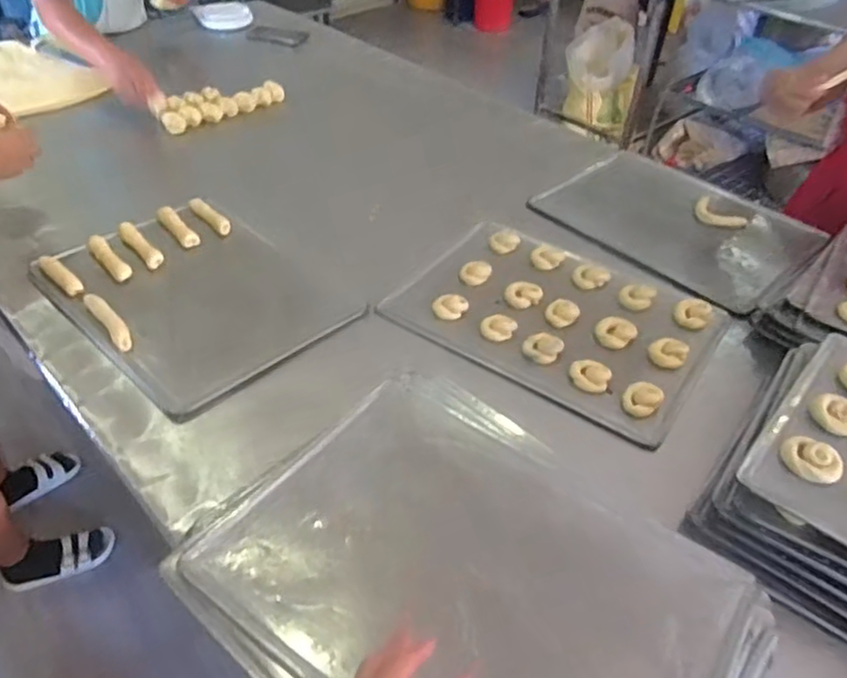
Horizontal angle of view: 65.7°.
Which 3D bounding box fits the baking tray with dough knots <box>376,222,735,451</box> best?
[{"bbox_3d":[0.206,-0.040,1.004,0.432,0.030,0.332,28,48,24],"label":"baking tray with dough knots"}]

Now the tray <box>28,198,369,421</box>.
[{"bbox_3d":[-0.355,-0.077,1.021,0.431,0.035,0.324,35,52,30],"label":"tray"}]

